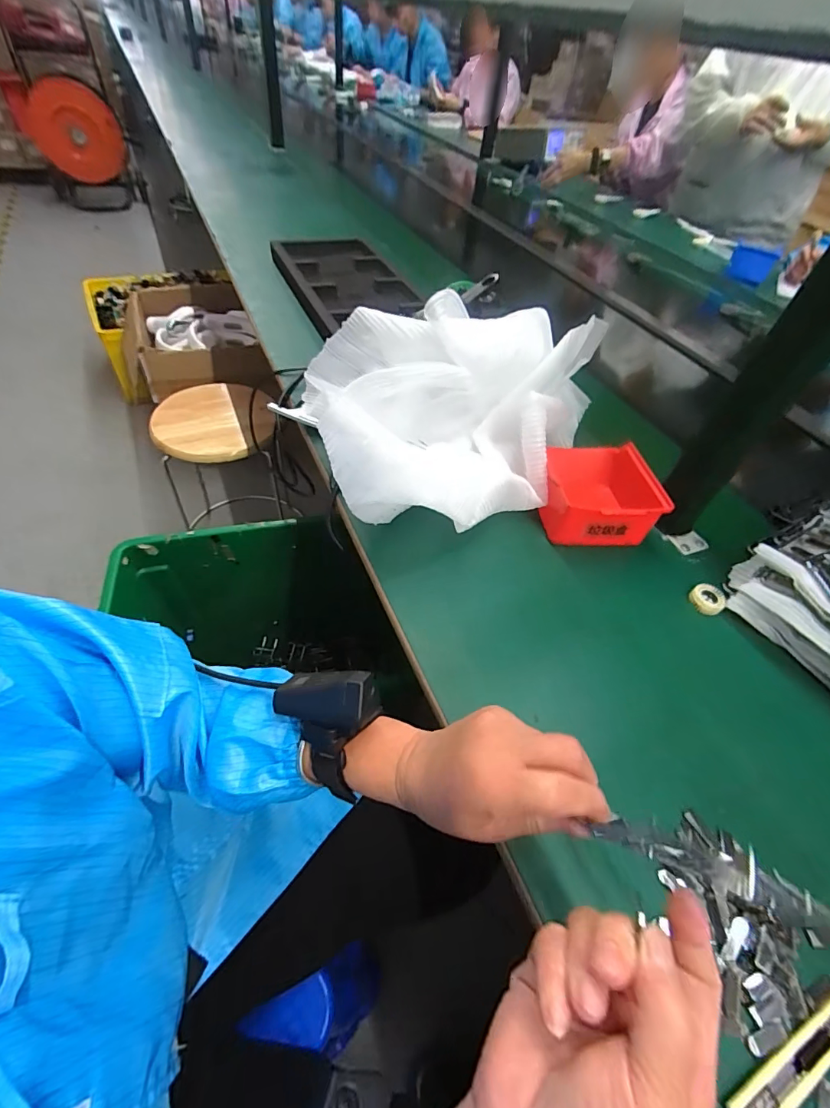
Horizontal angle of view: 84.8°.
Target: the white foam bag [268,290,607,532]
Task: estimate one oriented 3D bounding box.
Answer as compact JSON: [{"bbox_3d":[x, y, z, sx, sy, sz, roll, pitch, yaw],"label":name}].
[{"bbox_3d":[0.047,-0.183,0.536,0.393,0.166,0.281,-25,57,-25],"label":"white foam bag"}]

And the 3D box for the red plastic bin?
[{"bbox_3d":[0.205,-0.075,0.539,0.125,0.065,0.137,-1,50,-7],"label":"red plastic bin"}]

